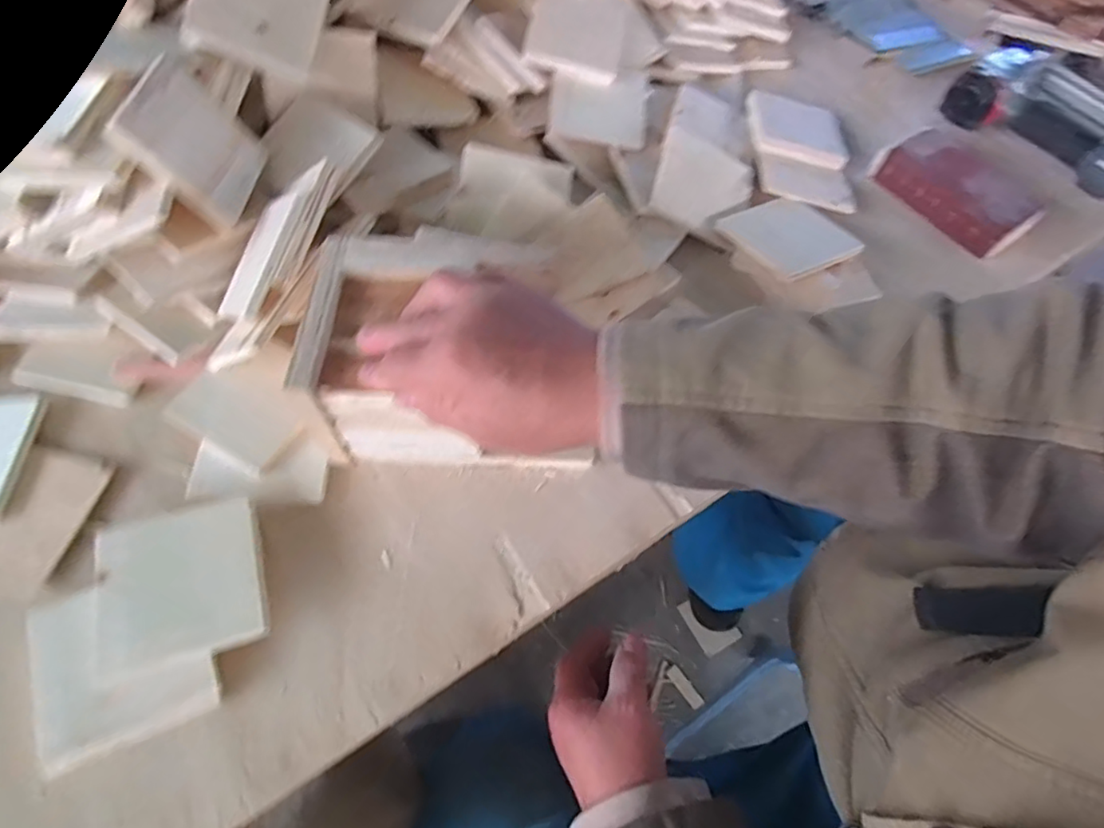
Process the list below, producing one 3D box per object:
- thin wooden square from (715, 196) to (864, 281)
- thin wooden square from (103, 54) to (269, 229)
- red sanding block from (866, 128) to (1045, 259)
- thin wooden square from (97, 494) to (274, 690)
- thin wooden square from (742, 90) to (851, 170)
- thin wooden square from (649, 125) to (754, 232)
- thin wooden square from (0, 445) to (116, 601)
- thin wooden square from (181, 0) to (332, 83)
[{"bbox_3d":[0.219,-0.163,0.543,0.097,0.011,0.098,-25,59,-18],"label":"thin wooden square"},{"bbox_3d":[-0.270,-0.207,0.453,0.012,0.096,0.097,-14,54,23],"label":"thin wooden square"},{"bbox_3d":[0.399,-0.224,0.588,0.073,0.042,0.150,-35,68,-21],"label":"red sanding block"},{"bbox_3d":[-0.234,0.106,0.377,0.094,0.012,0.095,-13,61,-17],"label":"thin wooden square"},{"bbox_3d":[0.257,-0.303,0.626,0.101,0.009,0.100,12,59,-2],"label":"thin wooden square"},{"bbox_3d":[0.141,-0.216,0.562,0.091,0.008,0.094,26,74,-12],"label":"thin wooden square"},{"bbox_3d":[-0.364,0.069,0.406,0.087,0.009,0.099,11,60,2],"label":"thin wooden square"},{"bbox_3d":[-0.237,-0.333,0.488,0.091,0.015,0.101,16,77,-27],"label":"thin wooden square"}]

